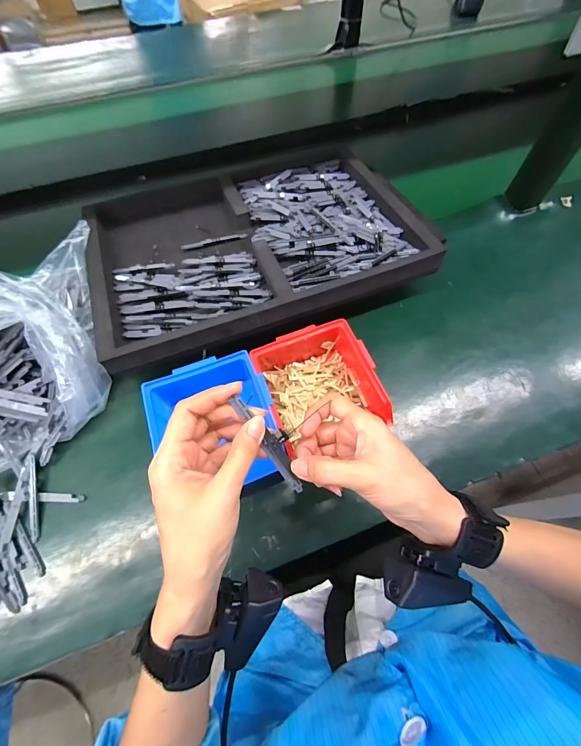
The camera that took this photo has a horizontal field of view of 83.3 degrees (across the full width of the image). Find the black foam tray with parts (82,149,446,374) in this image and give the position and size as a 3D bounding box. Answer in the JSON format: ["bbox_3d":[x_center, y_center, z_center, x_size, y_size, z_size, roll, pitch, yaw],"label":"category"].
[{"bbox_3d":[-0.047,-0.197,0.467,0.446,0.048,0.348,-16,65,-7],"label":"black foam tray with parts"}]

